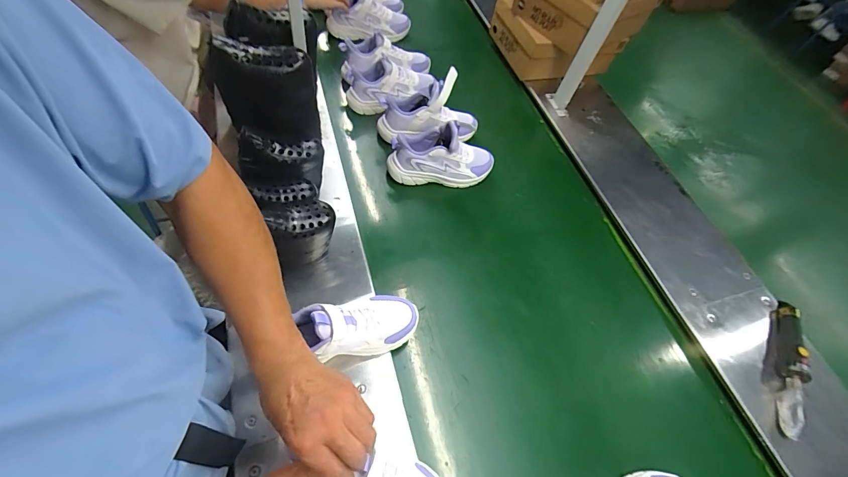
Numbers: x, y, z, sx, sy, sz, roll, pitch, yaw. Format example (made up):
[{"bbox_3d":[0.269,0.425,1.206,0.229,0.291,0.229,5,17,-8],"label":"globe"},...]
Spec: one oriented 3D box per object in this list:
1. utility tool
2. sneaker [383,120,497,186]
[{"bbox_3d":[0.668,0.229,0.671,0.035,0.044,0.267,28,59,7],"label":"utility tool"},{"bbox_3d":[0.046,-0.192,0.810,0.238,0.130,0.099,0,60,-10],"label":"sneaker"}]

